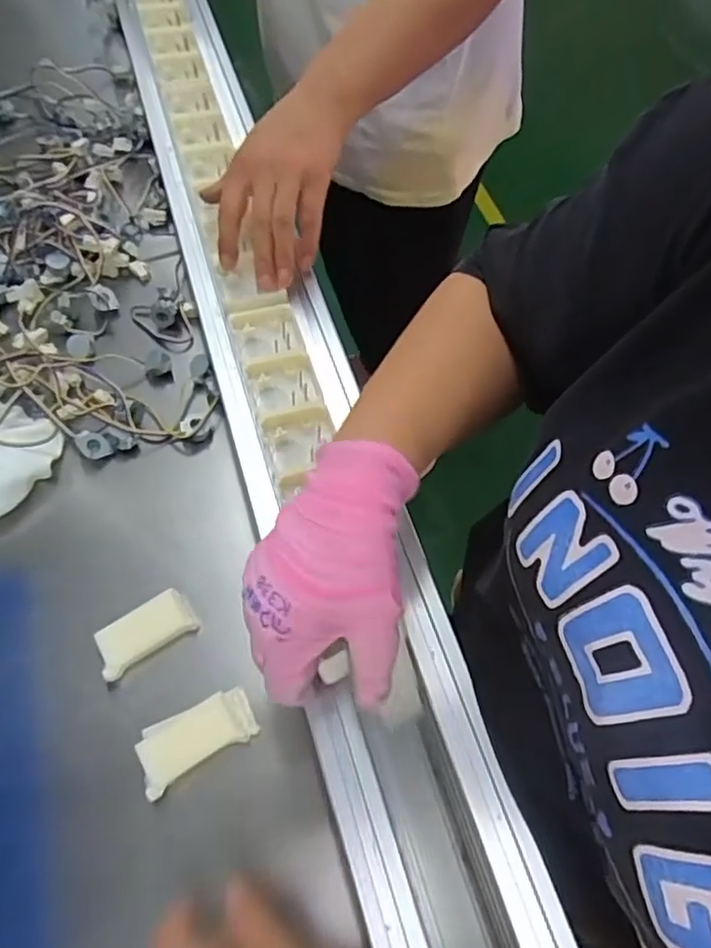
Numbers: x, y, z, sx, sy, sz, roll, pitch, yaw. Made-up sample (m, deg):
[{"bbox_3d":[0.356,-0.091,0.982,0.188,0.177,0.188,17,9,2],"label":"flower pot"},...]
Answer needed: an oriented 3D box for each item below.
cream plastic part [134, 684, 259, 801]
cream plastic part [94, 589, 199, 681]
[{"bbox_3d":[-0.120,0.201,0.481,0.085,0.035,0.045,-27,65,-11],"label":"cream plastic part"},{"bbox_3d":[-0.174,0.132,0.524,0.079,0.026,0.040,-33,66,-14],"label":"cream plastic part"}]

